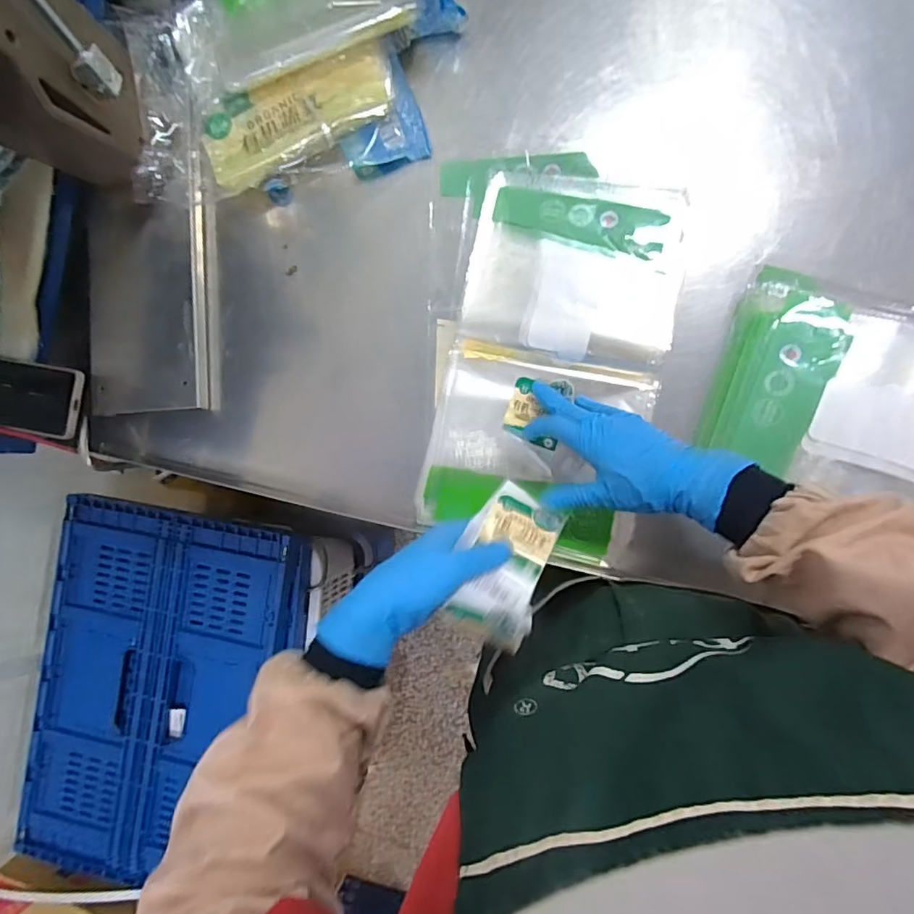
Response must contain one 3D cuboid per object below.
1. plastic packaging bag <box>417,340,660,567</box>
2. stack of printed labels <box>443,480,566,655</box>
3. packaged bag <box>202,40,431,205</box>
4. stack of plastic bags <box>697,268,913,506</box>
[{"bbox_3d":[0.077,-0.007,0.536,0.208,0.015,0.193,12,91,9],"label":"plastic packaging bag"},{"bbox_3d":[0.041,0.085,0.440,0.070,0.019,0.142,21,54,7],"label":"stack of printed labels"},{"bbox_3d":[-0.161,-0.366,0.583,0.242,0.048,0.118,-11,87,9],"label":"packaged bag"},{"bbox_3d":[0.429,-0.033,0.462,0.370,0.056,0.189,24,93,9],"label":"stack of plastic bags"}]

